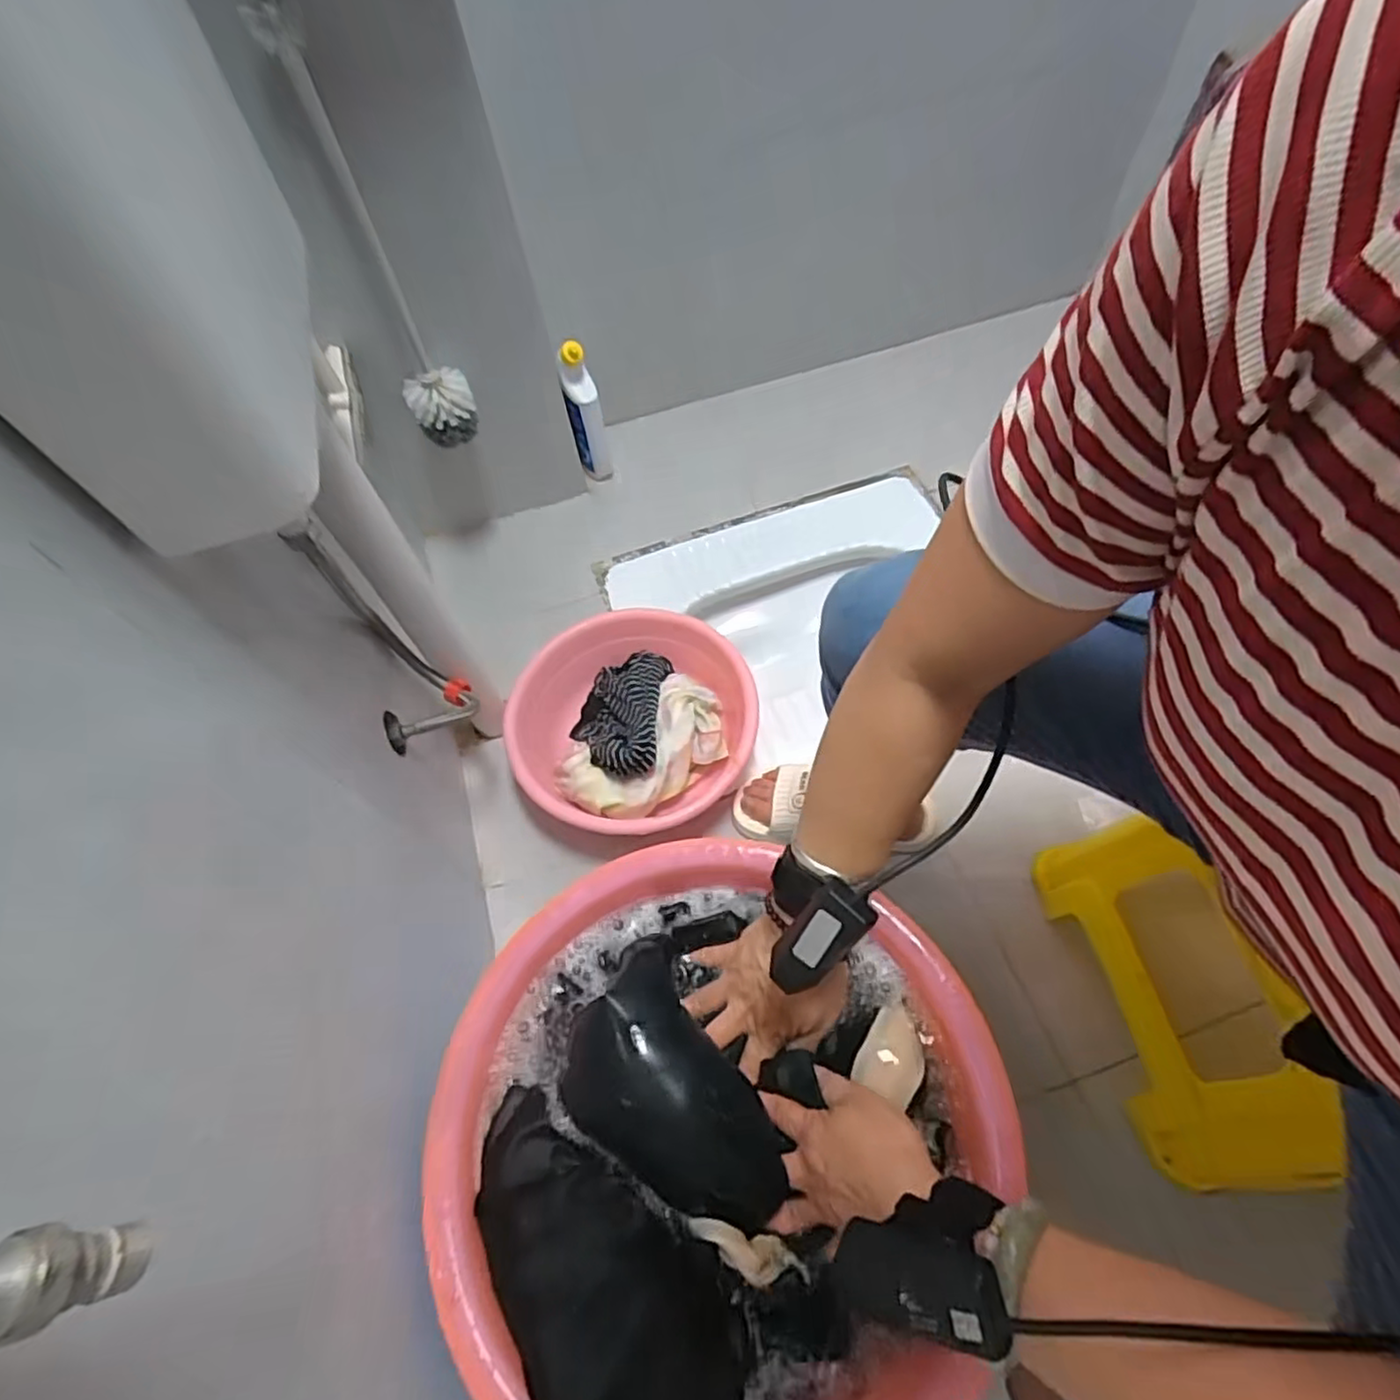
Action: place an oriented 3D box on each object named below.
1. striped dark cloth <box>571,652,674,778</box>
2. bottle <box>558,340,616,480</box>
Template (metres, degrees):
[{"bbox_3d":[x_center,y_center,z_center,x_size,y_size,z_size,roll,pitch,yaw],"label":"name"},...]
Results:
[{"bbox_3d":[-0.100,0.011,0.866,0.122,0.048,0.210,-3,40,2],"label":"striped dark cloth"},{"bbox_3d":[-0.184,-0.455,1.108,0.056,0.239,0.052,-12,59,-4],"label":"bottle"}]

